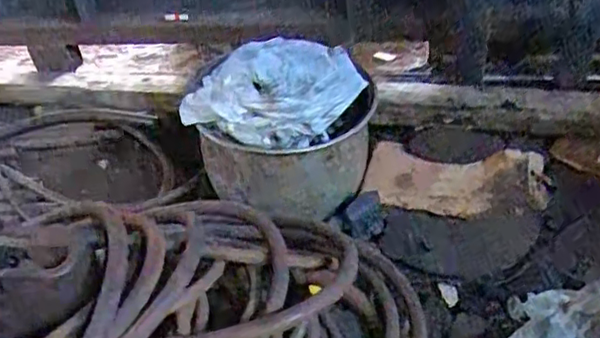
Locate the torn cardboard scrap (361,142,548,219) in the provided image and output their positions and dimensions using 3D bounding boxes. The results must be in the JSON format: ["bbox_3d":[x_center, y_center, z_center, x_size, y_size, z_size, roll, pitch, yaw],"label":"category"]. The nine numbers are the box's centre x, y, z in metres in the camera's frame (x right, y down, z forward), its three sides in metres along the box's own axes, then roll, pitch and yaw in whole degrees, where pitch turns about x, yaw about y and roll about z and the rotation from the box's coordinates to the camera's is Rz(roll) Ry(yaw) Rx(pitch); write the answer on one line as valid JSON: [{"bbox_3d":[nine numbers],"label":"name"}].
[{"bbox_3d":[0.201,0.014,0.809,0.223,0.029,0.107,0,42,8],"label":"torn cardboard scrap"}]

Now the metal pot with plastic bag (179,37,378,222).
[{"bbox_3d":[-0.022,-0.042,0.785,0.221,0.161,0.196,2,42,11],"label":"metal pot with plastic bag"}]

